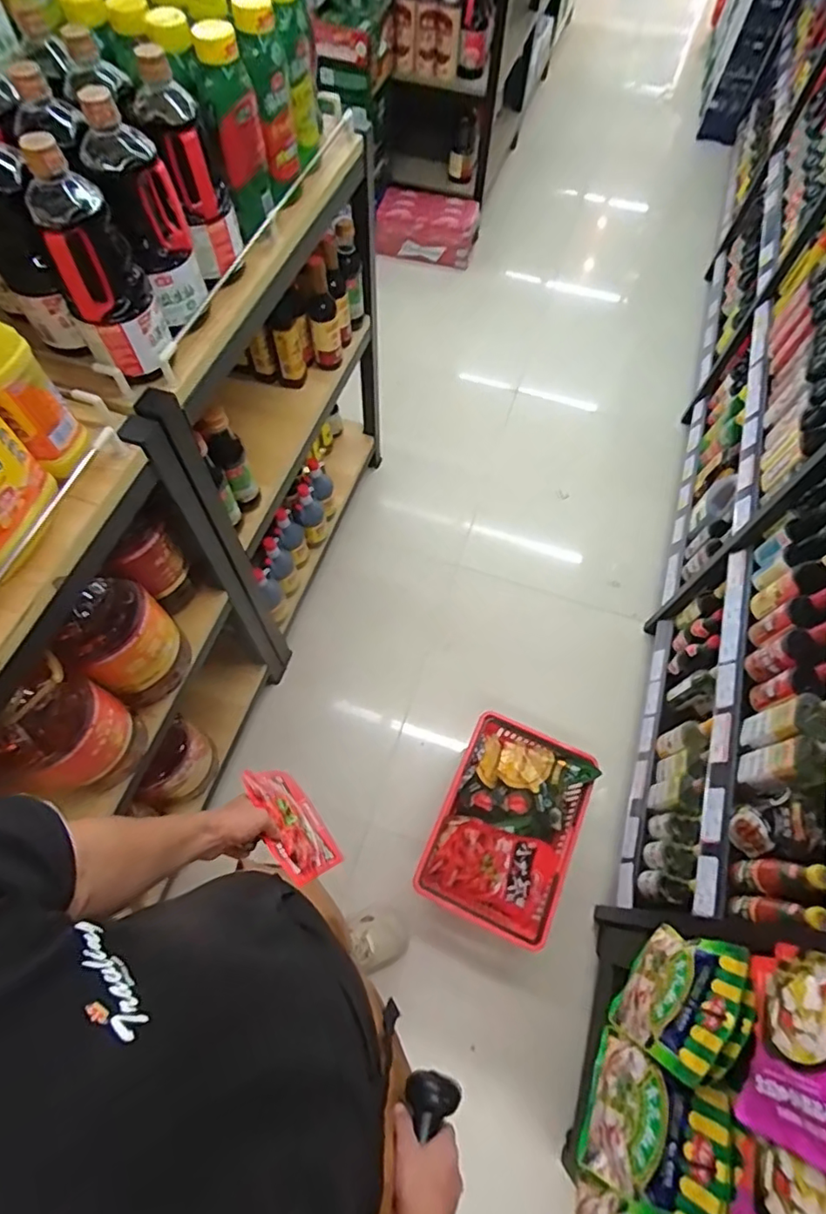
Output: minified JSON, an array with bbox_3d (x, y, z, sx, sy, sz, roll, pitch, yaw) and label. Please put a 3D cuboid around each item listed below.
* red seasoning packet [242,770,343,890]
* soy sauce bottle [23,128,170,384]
[{"bbox_3d":[-0.175,0.316,0.825,0.022,0.216,0.169,-36,72,-6],"label":"red seasoning packet"},{"bbox_3d":[-0.348,-0.370,0.614,0.088,0.240,0.083,-27,68,-14],"label":"soy sauce bottle"}]

